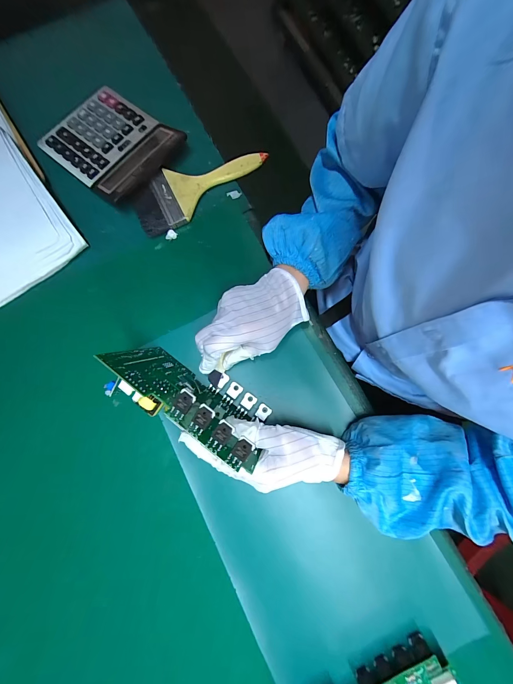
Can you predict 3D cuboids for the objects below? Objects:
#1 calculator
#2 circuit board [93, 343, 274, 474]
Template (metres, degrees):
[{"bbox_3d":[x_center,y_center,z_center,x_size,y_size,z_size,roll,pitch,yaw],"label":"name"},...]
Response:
[{"bbox_3d":[-0.216,-0.297,0.409,0.182,0.023,0.140,38,82,7],"label":"calculator"},{"bbox_3d":[-0.063,0.060,0.310,0.182,0.134,0.045,37,98,4],"label":"circuit board"}]

